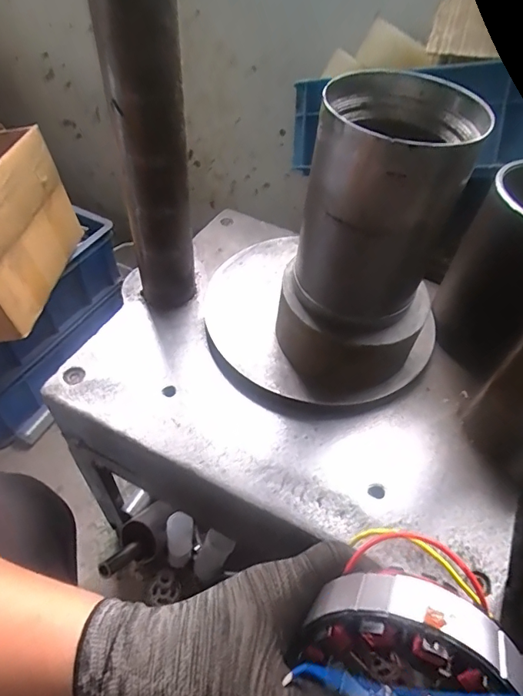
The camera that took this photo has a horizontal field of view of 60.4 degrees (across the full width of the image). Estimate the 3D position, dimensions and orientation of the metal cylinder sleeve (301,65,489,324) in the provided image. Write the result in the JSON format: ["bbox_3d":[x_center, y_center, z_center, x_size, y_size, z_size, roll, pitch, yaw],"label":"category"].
[{"bbox_3d":[0.098,-0.123,0.384,0.113,0.161,0.121,16,51,8],"label":"metal cylinder sleeve"}]

